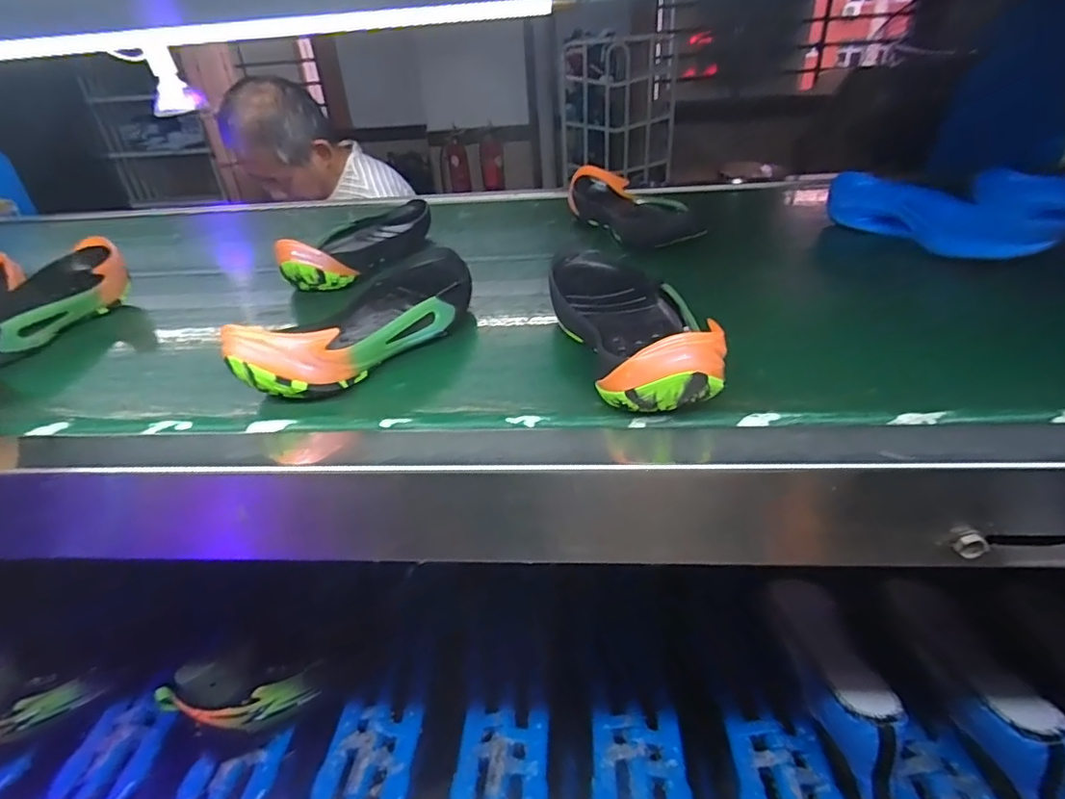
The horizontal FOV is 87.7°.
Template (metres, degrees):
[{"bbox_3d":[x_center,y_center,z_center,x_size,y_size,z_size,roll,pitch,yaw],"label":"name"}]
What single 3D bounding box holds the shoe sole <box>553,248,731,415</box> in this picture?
[{"bbox_3d":[0.072,-0.066,0.408,0.096,0.064,0.240,-8,35,-7],"label":"shoe sole"}]

